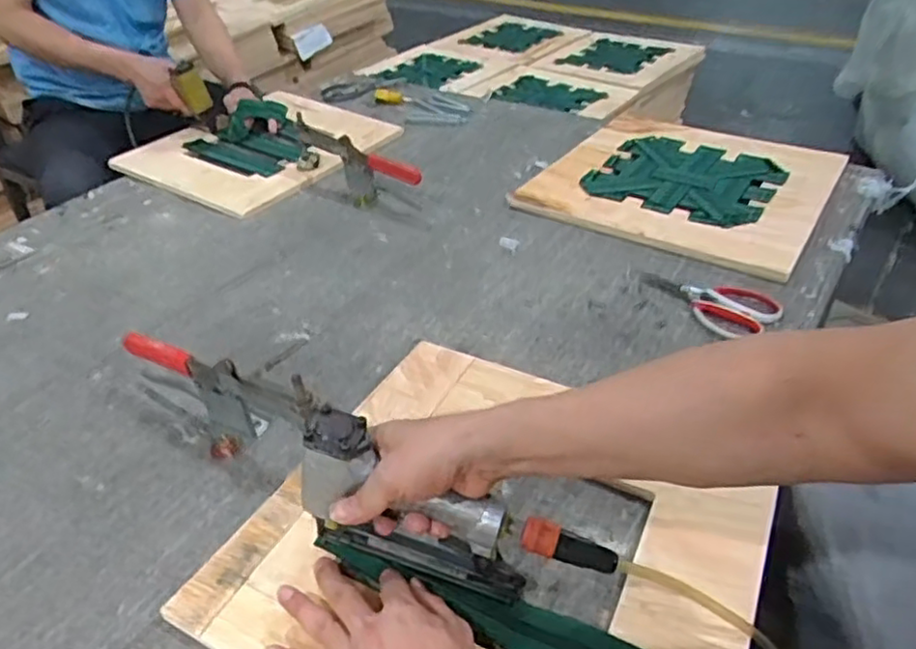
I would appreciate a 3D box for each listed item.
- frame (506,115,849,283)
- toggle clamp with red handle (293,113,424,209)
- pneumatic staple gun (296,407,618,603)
[{"bbox_3d":[0.373,-0.235,1.115,0.428,0.037,0.393,23,45,30],"label":"frame"},{"bbox_3d":[-0.182,-0.267,1.144,0.290,0.098,0.048,26,47,33],"label":"toggle clamp with red handle"},{"bbox_3d":[-0.003,0.151,0.543,0.251,0.144,0.045,7,40,14],"label":"pneumatic staple gun"}]

